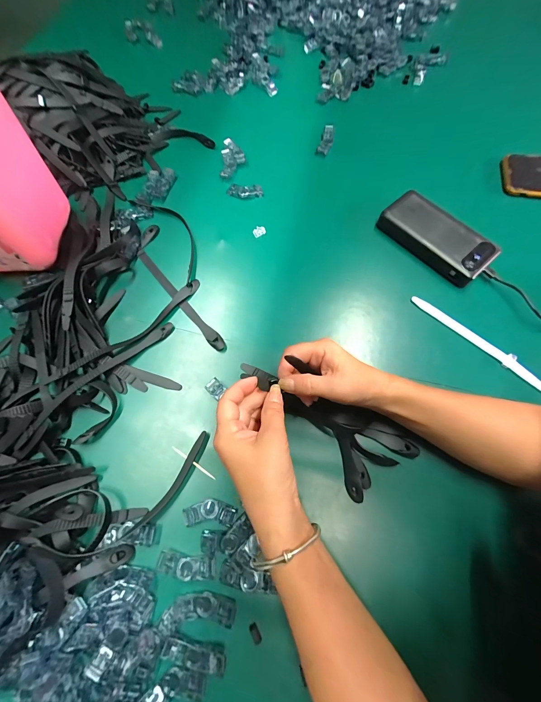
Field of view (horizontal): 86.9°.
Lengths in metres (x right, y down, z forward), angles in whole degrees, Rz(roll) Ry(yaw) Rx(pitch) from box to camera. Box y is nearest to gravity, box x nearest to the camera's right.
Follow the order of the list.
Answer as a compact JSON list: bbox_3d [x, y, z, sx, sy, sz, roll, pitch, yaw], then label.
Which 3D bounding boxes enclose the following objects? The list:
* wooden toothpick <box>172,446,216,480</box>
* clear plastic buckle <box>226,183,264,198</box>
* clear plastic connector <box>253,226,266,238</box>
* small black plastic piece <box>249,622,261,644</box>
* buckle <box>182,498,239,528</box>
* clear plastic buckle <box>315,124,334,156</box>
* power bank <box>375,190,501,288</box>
[{"bbox_3d":[-0.089,0.128,0.328,0.063,0.004,0.004,31,73,12],"label":"wooden toothpick"},{"bbox_3d":[-0.042,-0.257,0.460,0.058,0.016,0.019,11,70,5],"label":"clear plastic buckle"},{"bbox_3d":[-0.017,-0.183,0.438,0.021,0.010,0.014,-32,72,-11],"label":"clear plastic connector"},{"bbox_3d":[-0.014,0.270,0.273,0.007,0.005,0.015,-30,72,-10],"label":"small black plastic piece"},{"bbox_3d":[-0.065,0.174,0.307,0.055,0.006,0.025,0,69,1],"label":"buckle"},{"bbox_3d":[0.094,-0.358,0.488,0.021,0.018,0.060,15,70,6],"label":"clear plastic buckle"},{"bbox_3d":[0.234,-0.161,0.408,0.072,0.036,0.154,-40,74,-13],"label":"power bank"}]

